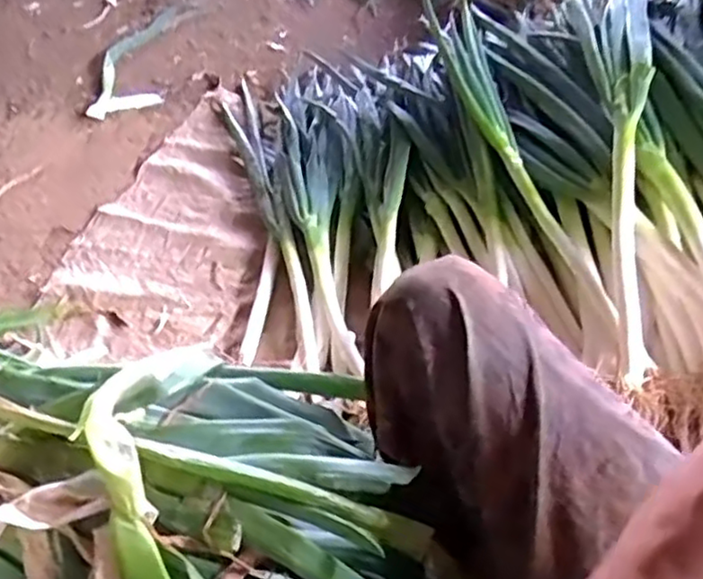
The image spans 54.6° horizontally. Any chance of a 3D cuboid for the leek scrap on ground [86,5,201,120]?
[{"bbox_3d":[-0.544,-0.634,1.790,0.178,0.044,0.585,-2,47,2],"label":"leek scrap on ground"}]

